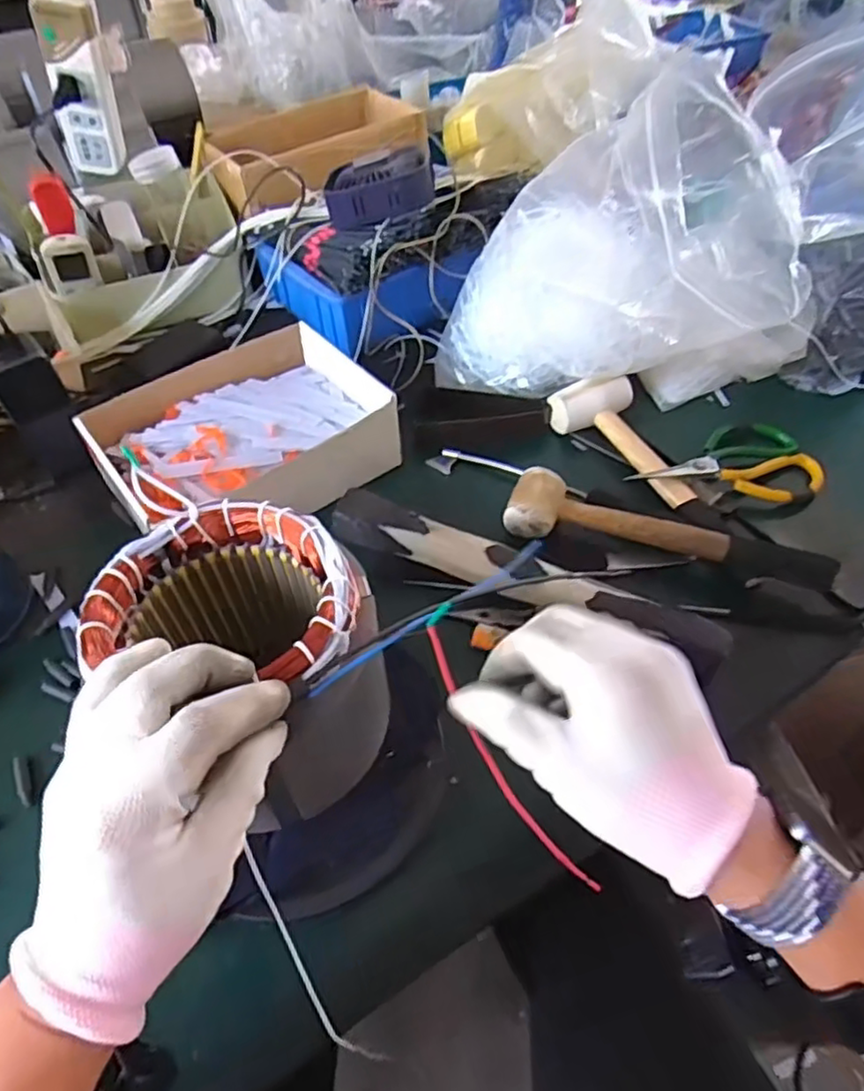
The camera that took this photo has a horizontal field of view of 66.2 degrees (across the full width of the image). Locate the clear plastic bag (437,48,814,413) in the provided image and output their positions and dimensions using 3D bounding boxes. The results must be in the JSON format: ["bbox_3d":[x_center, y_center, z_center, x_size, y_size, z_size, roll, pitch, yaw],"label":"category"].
[{"bbox_3d":[0.177,-0.257,0.607,0.314,0.250,0.202,29,58,23],"label":"clear plastic bag"}]

